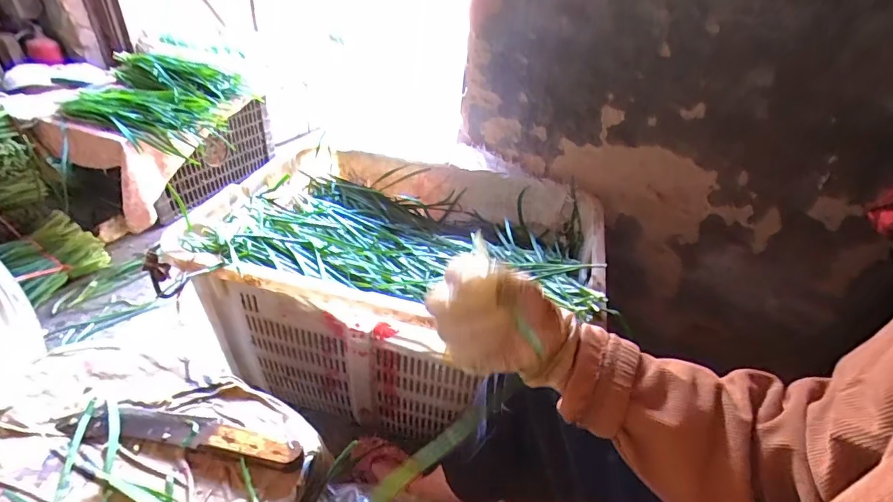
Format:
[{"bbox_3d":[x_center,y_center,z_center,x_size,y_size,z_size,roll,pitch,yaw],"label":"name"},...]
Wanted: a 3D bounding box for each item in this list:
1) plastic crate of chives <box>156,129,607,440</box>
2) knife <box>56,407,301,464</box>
[{"bbox_3d":[-0.082,0.056,0.875,0.643,0.313,0.467,12,36,9],"label":"plastic crate of chives"},{"bbox_3d":[-0.289,0.194,0.491,0.272,0.025,0.041,8,35,4],"label":"knife"}]

